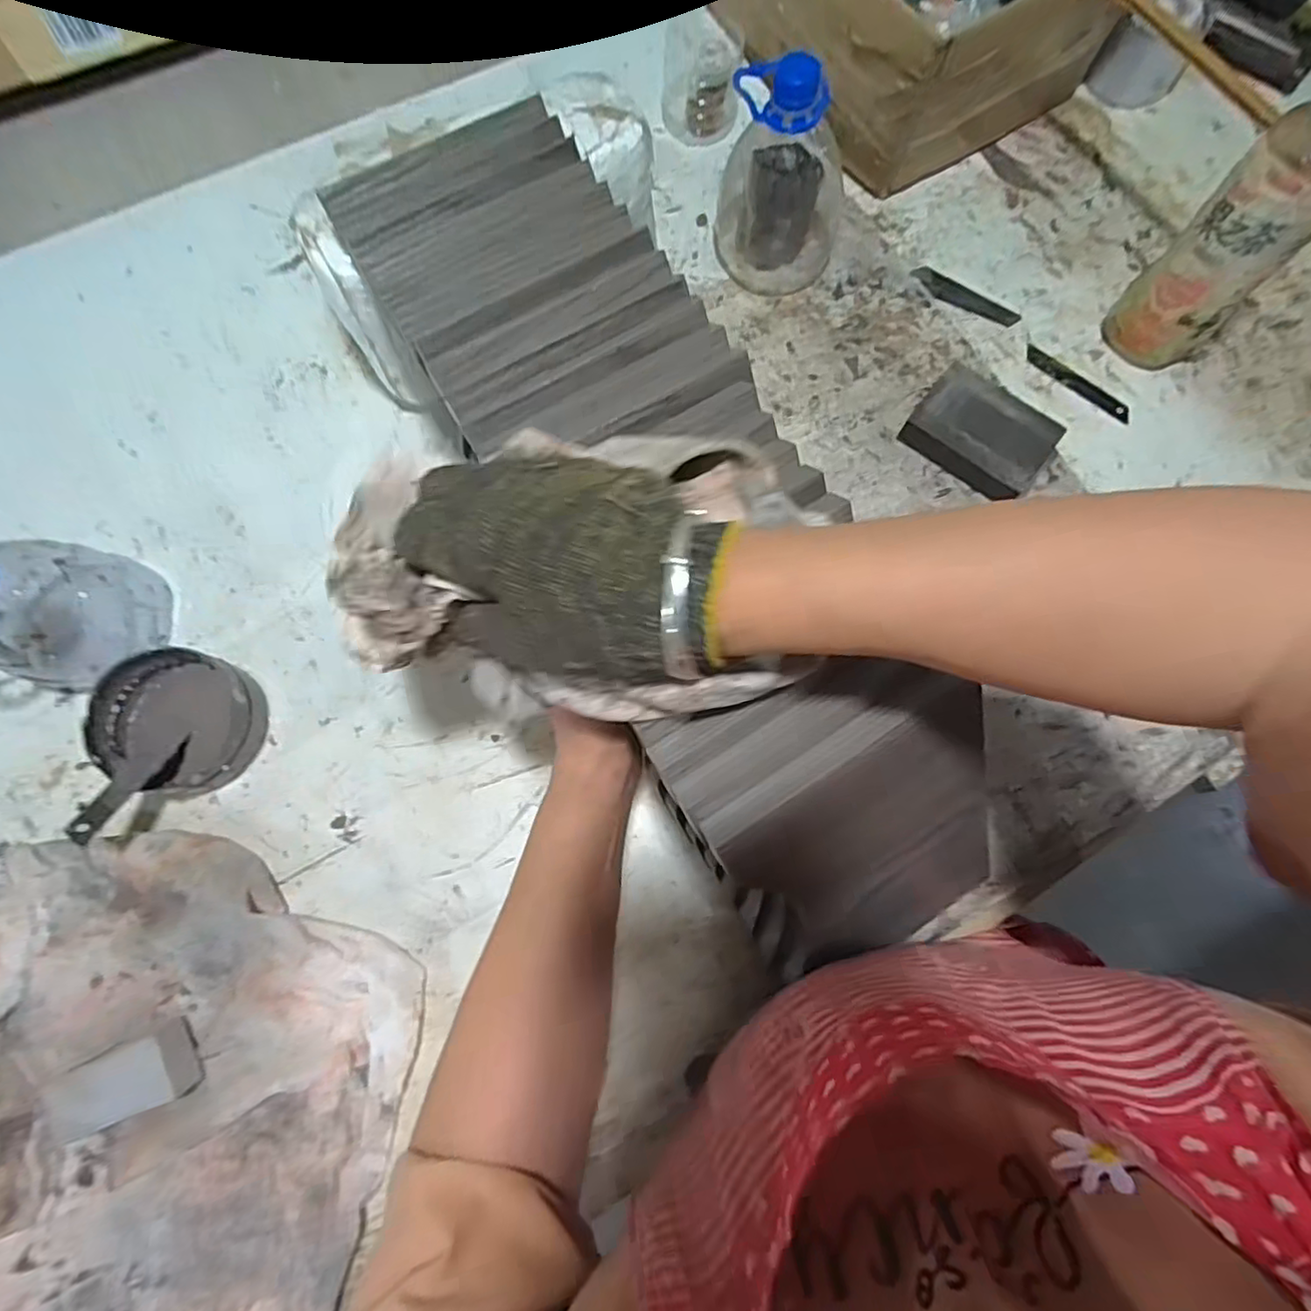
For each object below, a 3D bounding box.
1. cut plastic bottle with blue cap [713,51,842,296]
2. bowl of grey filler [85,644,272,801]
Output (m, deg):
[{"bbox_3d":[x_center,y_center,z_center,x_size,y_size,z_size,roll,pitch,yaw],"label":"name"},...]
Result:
[{"bbox_3d":[0.101,-0.365,0.481,0.101,0.130,0.096,4,77,0],"label":"cut plastic bottle with blue cap"},{"bbox_3d":[-0.313,0.043,0.414,0.092,0.035,0.089,0,77,-1],"label":"bowl of grey filler"}]

